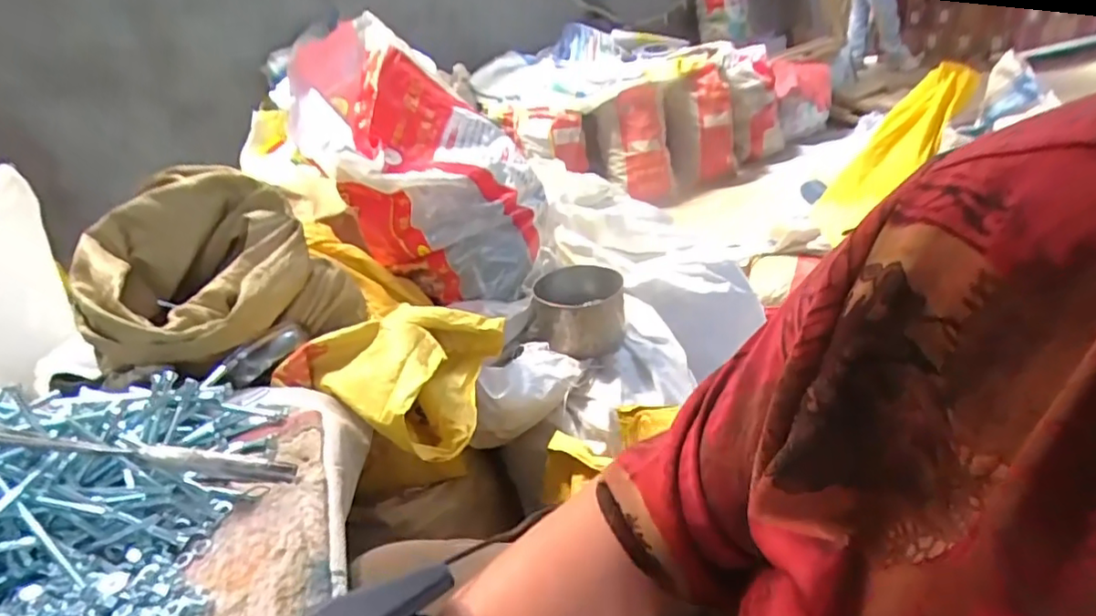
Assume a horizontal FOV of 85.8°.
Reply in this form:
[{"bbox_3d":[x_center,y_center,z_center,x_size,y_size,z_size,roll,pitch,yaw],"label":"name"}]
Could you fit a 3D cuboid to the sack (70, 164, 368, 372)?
[{"bbox_3d":[-0.399,-0.038,0.702,0.240,0.169,0.268,15,35,37],"label":"sack"}]

